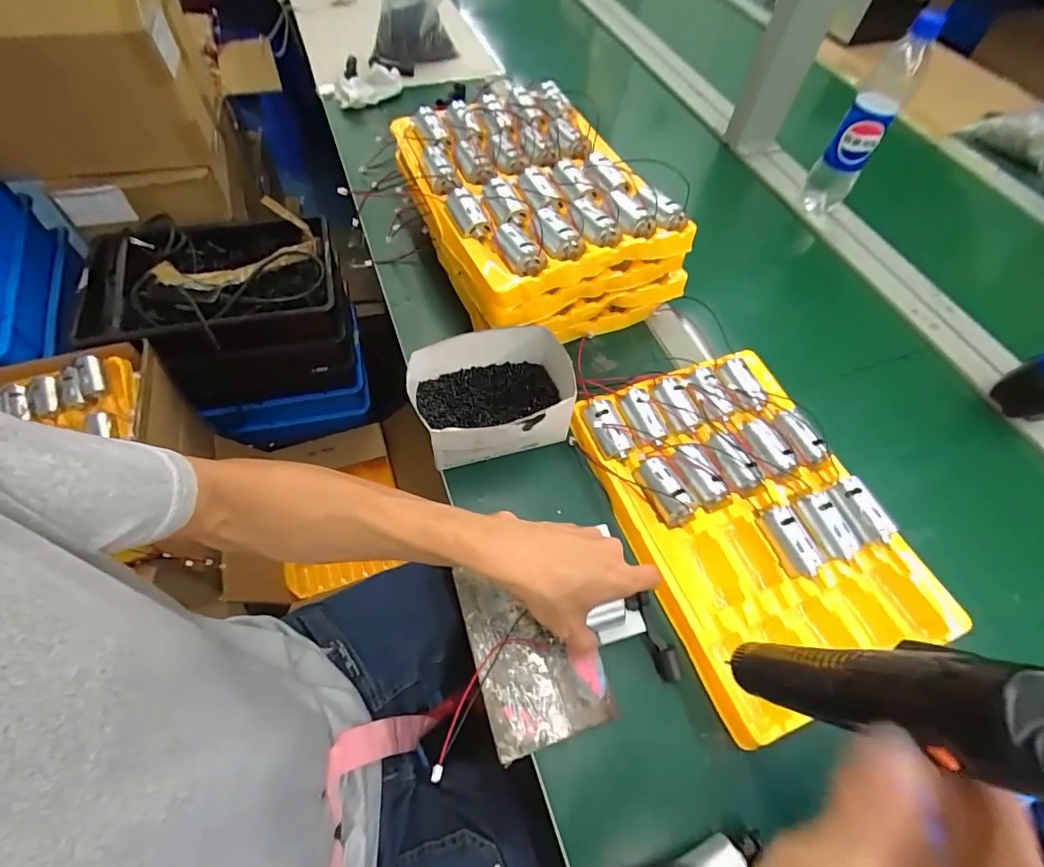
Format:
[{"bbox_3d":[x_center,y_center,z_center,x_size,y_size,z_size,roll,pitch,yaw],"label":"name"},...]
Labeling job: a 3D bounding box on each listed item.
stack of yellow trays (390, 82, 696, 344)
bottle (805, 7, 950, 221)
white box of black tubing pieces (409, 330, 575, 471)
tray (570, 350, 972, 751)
[{"bbox_3d":[0.011,-0.260,0.572,0.240,0.132,0.307,-23,64,-16],"label":"stack of yellow trays"},{"bbox_3d":[0.465,-0.417,0.646,0.059,0.238,0.073,35,63,16],"label":"bottle"},{"bbox_3d":[-0.030,-0.037,0.474,0.137,0.072,0.113,-17,62,-13],"label":"white box of black tubing pieces"},{"bbox_3d":[0.210,0.069,0.453,0.238,0.033,0.327,-20,63,-15],"label":"tray"}]

